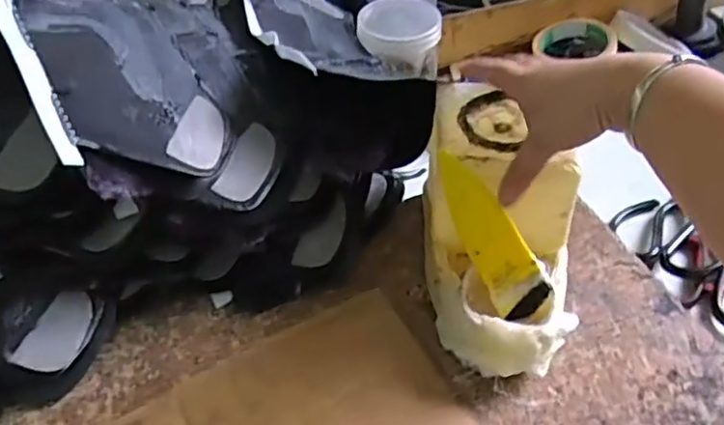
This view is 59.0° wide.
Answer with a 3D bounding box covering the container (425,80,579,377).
[{"bbox_3d":[0.102,0.007,0.485,0.109,0.112,0.202,2,45,4],"label":"container"}]

